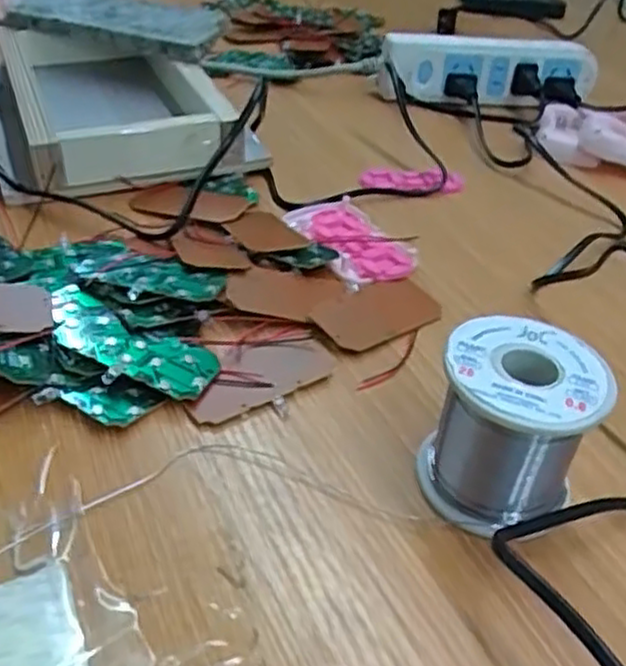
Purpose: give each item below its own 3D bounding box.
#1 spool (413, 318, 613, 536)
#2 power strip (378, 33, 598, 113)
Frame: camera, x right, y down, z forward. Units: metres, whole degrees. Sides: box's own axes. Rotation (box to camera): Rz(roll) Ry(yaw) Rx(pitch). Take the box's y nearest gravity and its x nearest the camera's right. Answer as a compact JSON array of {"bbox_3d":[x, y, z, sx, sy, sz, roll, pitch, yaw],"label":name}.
[{"bbox_3d":[0.077,0.037,0.292,0.059,0.064,0.061,21,40,17],"label":"spool"},{"bbox_3d":[0.158,-0.234,0.652,0.193,0.045,0.040,0,38,-5],"label":"power strip"}]

